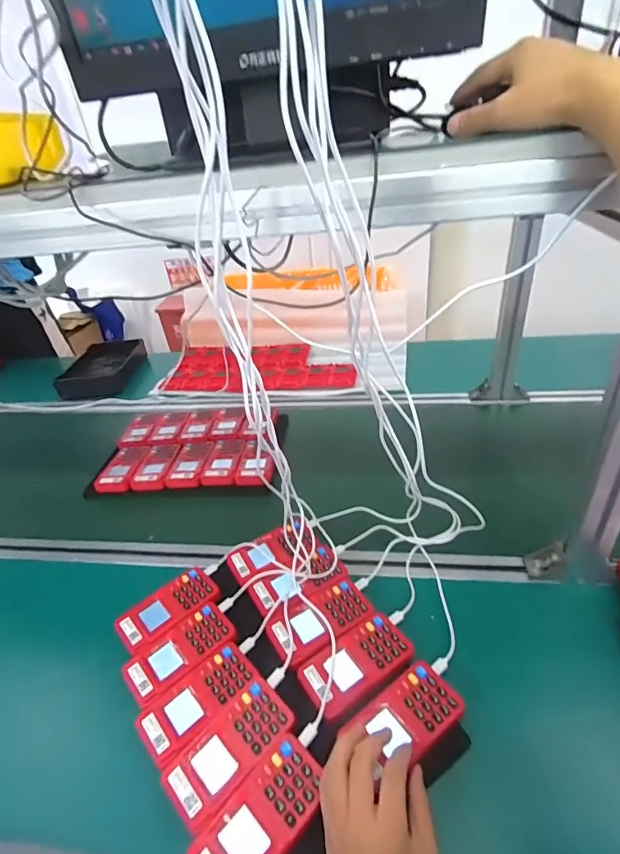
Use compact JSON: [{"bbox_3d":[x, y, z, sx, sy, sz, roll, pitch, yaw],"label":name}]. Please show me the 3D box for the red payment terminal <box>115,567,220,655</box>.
[{"bbox_3d":[-0.178,0.226,0.553,0.064,0.012,0.122,25,45,39],"label":"red payment terminal"}]

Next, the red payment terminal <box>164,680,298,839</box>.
[{"bbox_3d":[-0.076,0.302,0.416,0.065,0.014,0.120,25,45,39],"label":"red payment terminal"}]

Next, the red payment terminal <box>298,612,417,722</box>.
[{"bbox_3d":[0.052,0.249,0.464,0.119,0.011,0.062,-24,37,-24],"label":"red payment terminal"}]

